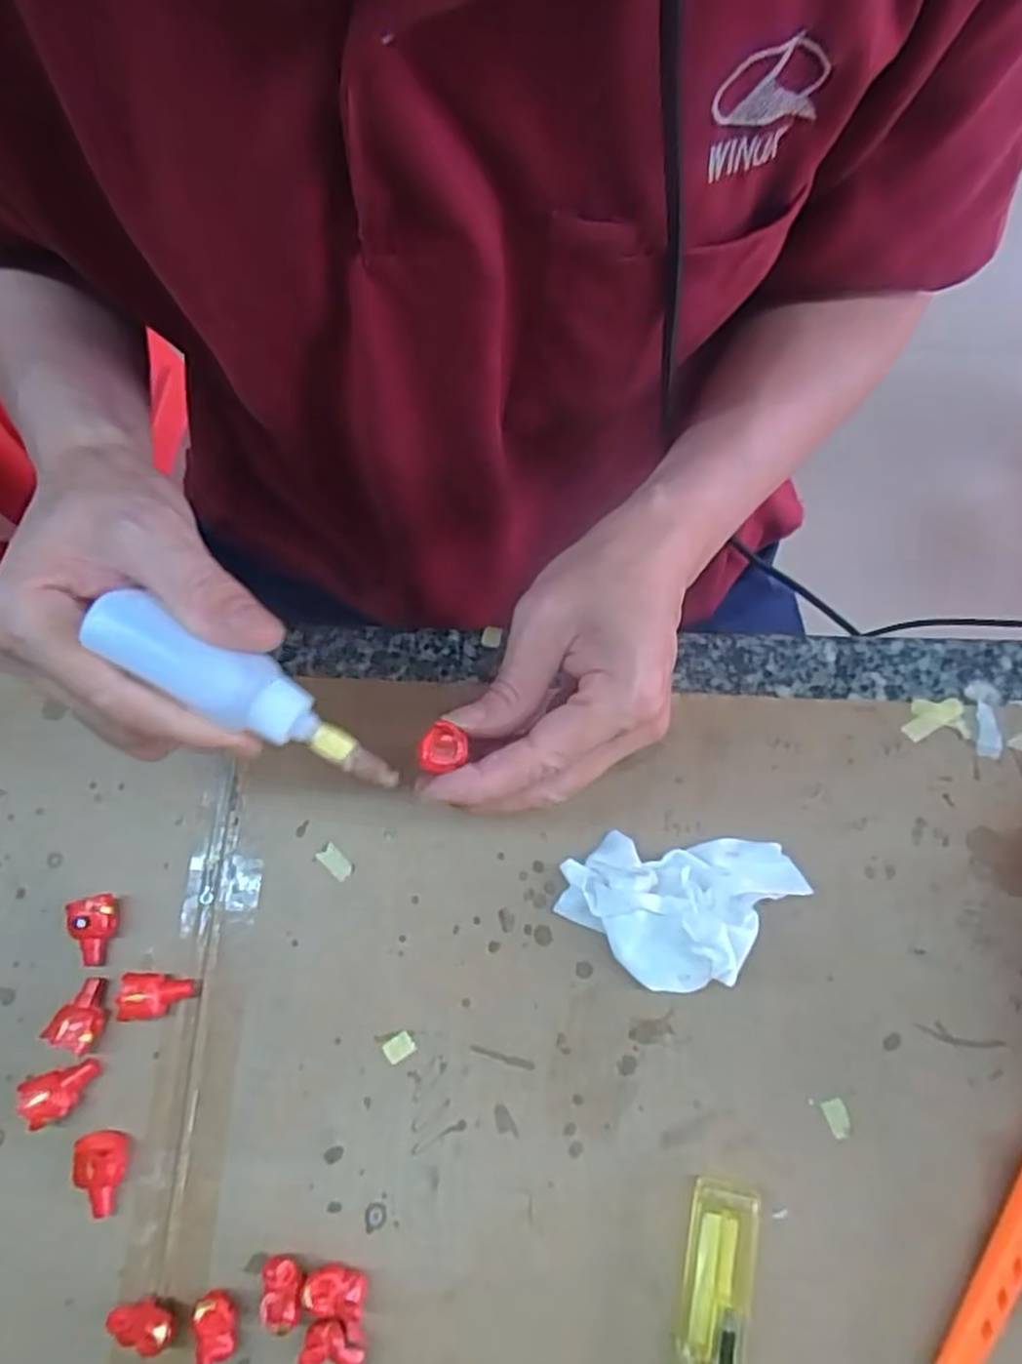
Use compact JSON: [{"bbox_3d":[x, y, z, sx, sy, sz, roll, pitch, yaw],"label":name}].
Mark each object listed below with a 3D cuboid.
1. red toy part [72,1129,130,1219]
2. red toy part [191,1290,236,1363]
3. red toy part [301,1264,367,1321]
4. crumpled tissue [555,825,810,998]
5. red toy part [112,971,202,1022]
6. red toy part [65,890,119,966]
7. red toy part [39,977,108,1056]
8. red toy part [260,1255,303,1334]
[{"bbox_3d":[-0.144,0.174,0.276,0.016,0.013,0.027,-19,73,-4],"label":"red toy part"},{"bbox_3d":[-0.100,0.218,0.262,0.013,0.012,0.022,-4,72,1],"label":"red toy part"},{"bbox_3d":[-0.060,0.207,0.265,0.020,0.011,0.012,5,73,4],"label":"red toy part"},{"bbox_3d":[0.062,0.085,0.291,0.084,0.028,0.054,4,73,3],"label":"crumpled tissue"},{"bbox_3d":[-0.132,0.118,0.290,0.024,0.015,0.017,4,73,3],"label":"red toy part"},{"bbox_3d":[-0.162,0.095,0.300,0.015,0.015,0.026,4,73,3],"label":"red toy part"},{"bbox_3d":[-0.161,0.124,0.292,0.016,0.014,0.024,12,73,6],"label":"red toy part"},{"bbox_3d":[-0.078,0.207,0.265,0.014,0.010,0.021,0,73,2],"label":"red toy part"}]

